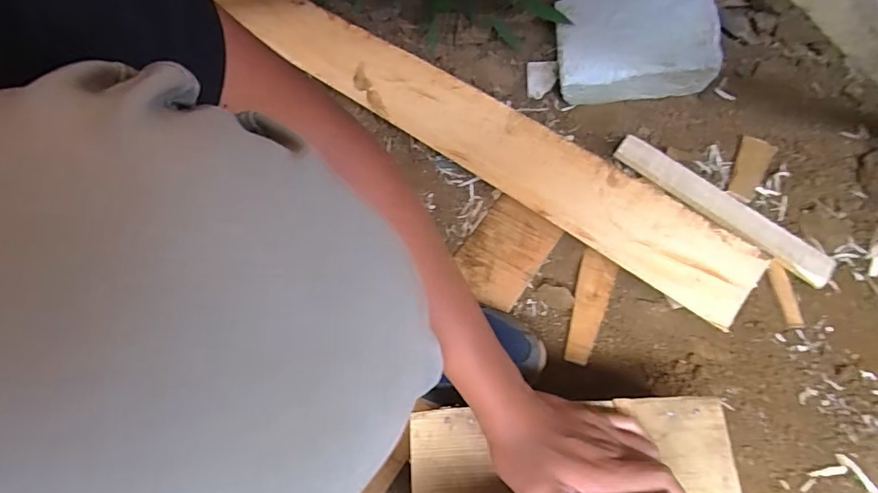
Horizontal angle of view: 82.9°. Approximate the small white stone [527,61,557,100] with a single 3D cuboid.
[{"bbox_3d":[0.150,-0.243,0.726,0.041,0.005,0.050,1,103,7],"label":"small white stone"}]

